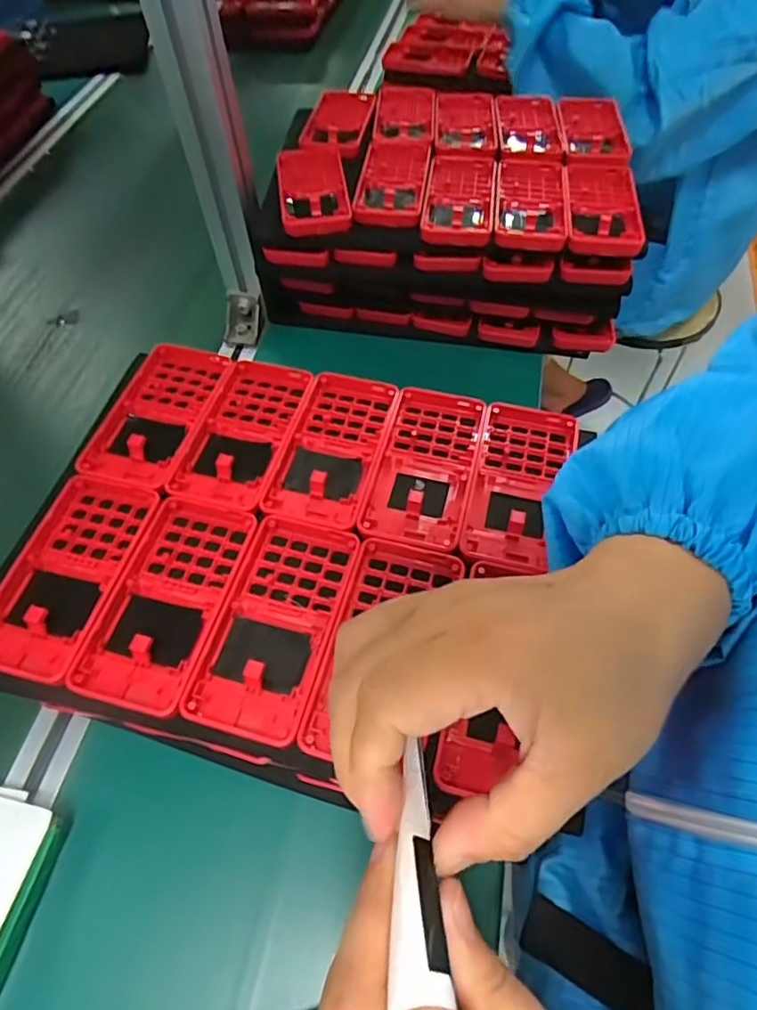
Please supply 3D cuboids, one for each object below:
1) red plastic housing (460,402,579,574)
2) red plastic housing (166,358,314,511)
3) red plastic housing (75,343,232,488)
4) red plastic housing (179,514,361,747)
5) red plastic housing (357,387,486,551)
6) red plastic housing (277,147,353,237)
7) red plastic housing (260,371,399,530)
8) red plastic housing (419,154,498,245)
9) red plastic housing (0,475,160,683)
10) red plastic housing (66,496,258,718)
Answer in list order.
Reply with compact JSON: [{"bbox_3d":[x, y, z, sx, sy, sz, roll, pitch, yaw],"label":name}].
[{"bbox_3d":[0.090,-0.014,0.365,0.059,0.019,0.124,11,59,10],"label":"red plastic housing"},{"bbox_3d":[-0.092,-0.051,0.389,0.065,0.014,0.124,10,59,10],"label":"red plastic housing"},{"bbox_3d":[-0.154,-0.066,0.398,0.062,0.012,0.126,10,59,9],"label":"red plastic housing"},{"bbox_3d":[-0.057,0.063,0.316,0.061,0.009,0.121,12,59,11],"label":"red plastic housing"},{"bbox_3d":[0.030,-0.026,0.371,0.061,0.013,0.121,11,59,10],"label":"red plastic housing"},{"bbox_3d":[-0.062,-0.299,0.539,0.062,0.017,0.128,-8,57,-2],"label":"red plastic housing"},{"bbox_3d":[-0.031,-0.040,0.381,0.063,0.013,0.121,11,59,10],"label":"red plastic housing"},{"bbox_3d":[0.075,-0.283,0.528,0.063,0.017,0.132,5,58,6],"label":"red plastic housing"},{"bbox_3d":[-0.181,0.038,0.335,0.060,0.013,0.122,10,59,9],"label":"red plastic housing"},{"bbox_3d":[-0.120,0.051,0.325,0.064,0.011,0.121,10,59,10],"label":"red plastic housing"}]

